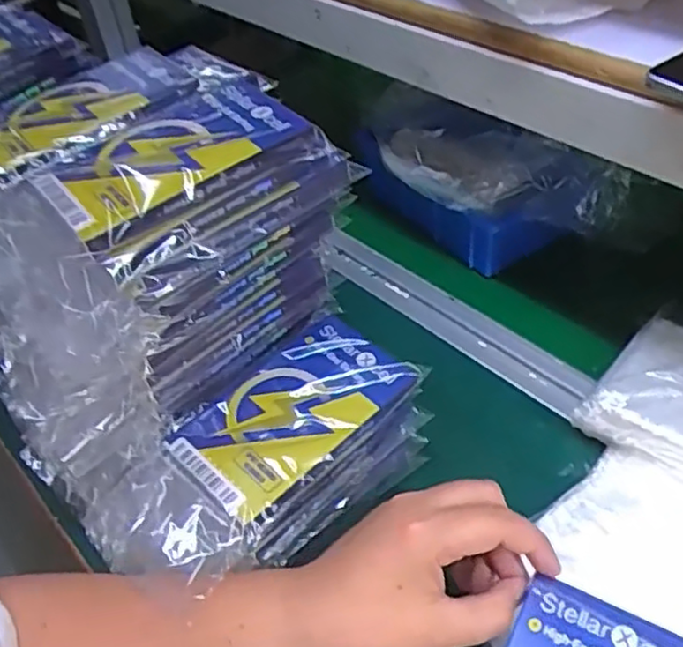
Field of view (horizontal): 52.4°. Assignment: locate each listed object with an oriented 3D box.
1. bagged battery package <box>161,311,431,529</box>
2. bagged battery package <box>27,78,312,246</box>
[{"bbox_3d":[-0.027,0.051,0.416,0.141,0.019,0.081,-34,50,-26],"label":"bagged battery package"},{"bbox_3d":[-0.094,-0.095,0.377,0.139,0.011,0.087,-35,52,-20],"label":"bagged battery package"}]

